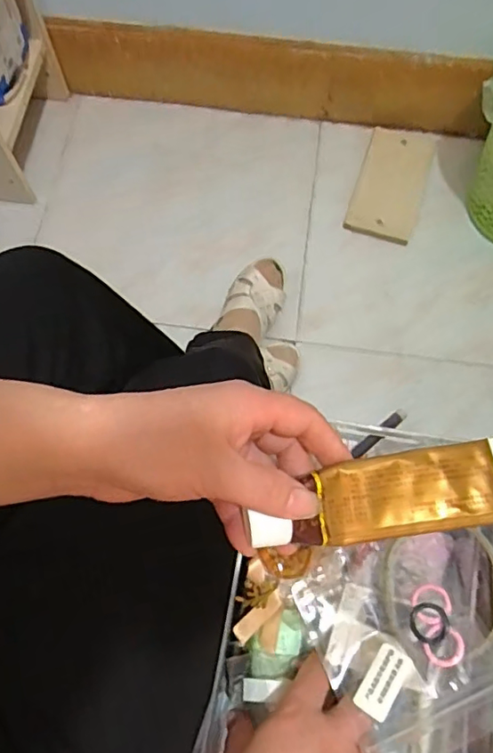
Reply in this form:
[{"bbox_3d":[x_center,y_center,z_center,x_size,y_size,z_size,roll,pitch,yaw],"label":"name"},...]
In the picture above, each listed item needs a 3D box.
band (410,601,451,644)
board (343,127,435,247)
[{"bbox_3d":[0.112,0.151,0.348,0.023,0.004,0.023,-21,59,8],"label":"band"},{"bbox_3d":[0.278,-0.372,1.090,0.123,0.018,0.259,17,70,6],"label":"board"}]

